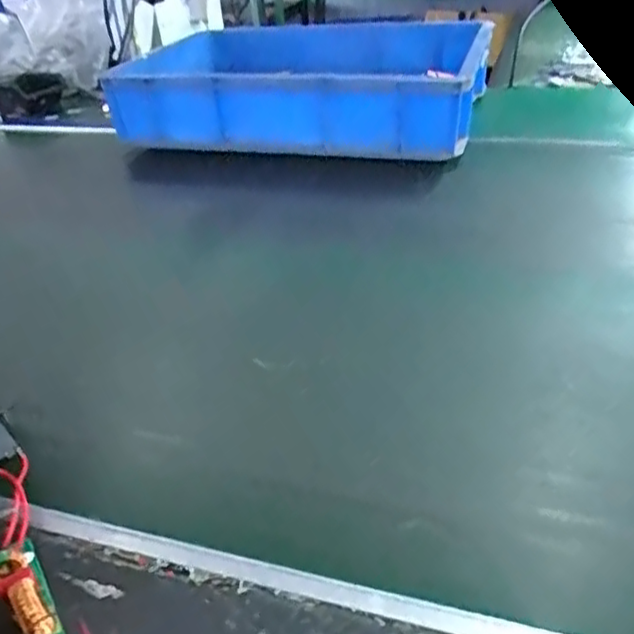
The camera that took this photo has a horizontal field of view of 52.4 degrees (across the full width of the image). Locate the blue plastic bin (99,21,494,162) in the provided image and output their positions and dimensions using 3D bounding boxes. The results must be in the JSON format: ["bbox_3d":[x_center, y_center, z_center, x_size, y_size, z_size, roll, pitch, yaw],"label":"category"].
[{"bbox_3d":[-0.011,-0.373,1.049,0.535,0.125,0.384,6,36,16],"label":"blue plastic bin"}]

